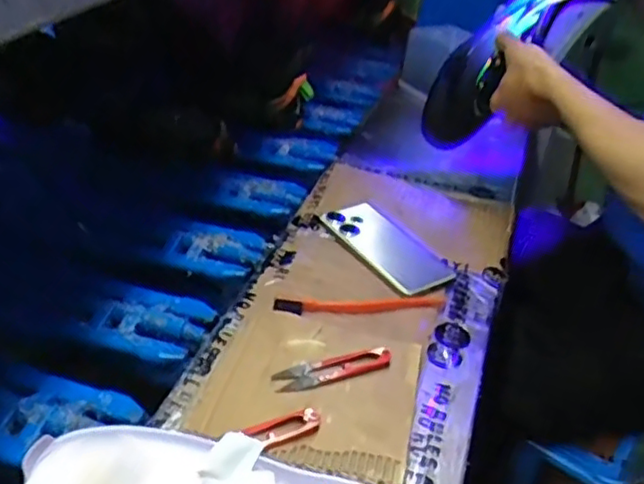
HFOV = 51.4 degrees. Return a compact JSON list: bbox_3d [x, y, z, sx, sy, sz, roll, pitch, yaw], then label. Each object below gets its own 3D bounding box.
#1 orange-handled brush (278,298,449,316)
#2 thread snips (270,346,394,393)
[{"bbox_3d":[0.039,0.061,0.648,0.171,0.010,0.023,-3,36,-12],"label":"orange-handled brush"},{"bbox_3d":[0.010,0.106,0.565,0.101,0.012,0.027,-8,38,-22],"label":"thread snips"}]

